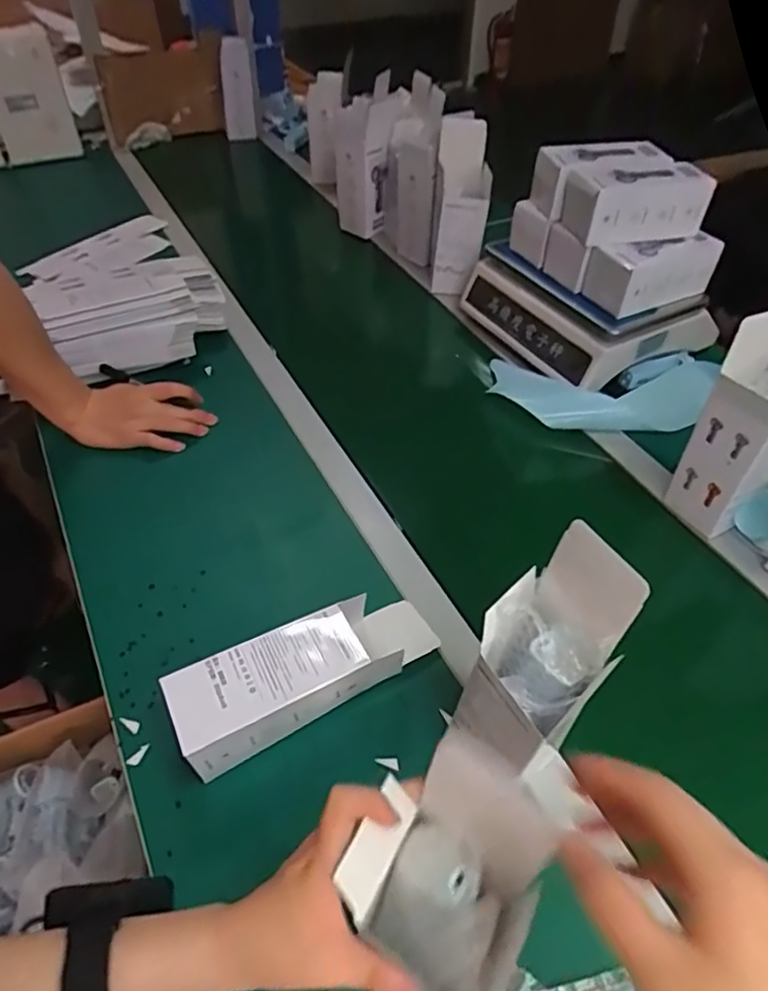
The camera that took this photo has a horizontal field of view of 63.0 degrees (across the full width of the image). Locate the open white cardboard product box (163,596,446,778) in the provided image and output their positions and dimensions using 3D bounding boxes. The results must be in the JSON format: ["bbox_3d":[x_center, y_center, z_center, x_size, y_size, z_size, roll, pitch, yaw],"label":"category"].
[{"bbox_3d":[-0.076,0.159,0.561,0.218,0.081,0.086,-20,51,-18],"label":"open white cardboard product box"}]

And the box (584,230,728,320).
[{"bbox_3d":[0.359,-0.302,0.838,0.164,0.072,0.071,-18,51,-17],"label":"box"}]

